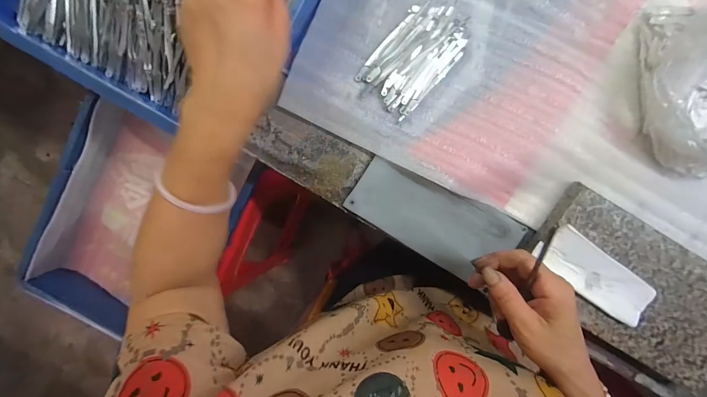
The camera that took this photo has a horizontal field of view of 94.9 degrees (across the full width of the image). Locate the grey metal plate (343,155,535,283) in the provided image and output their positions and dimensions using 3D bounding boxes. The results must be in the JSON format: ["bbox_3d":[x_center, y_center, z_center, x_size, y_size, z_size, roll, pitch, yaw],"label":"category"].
[{"bbox_3d":[0.097,0.030,0.384,0.206,0.007,0.086,26,97,1],"label":"grey metal plate"}]

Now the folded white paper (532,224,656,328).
[{"bbox_3d":[0.265,0.085,0.353,0.133,0.014,0.049,36,97,0],"label":"folded white paper"}]

